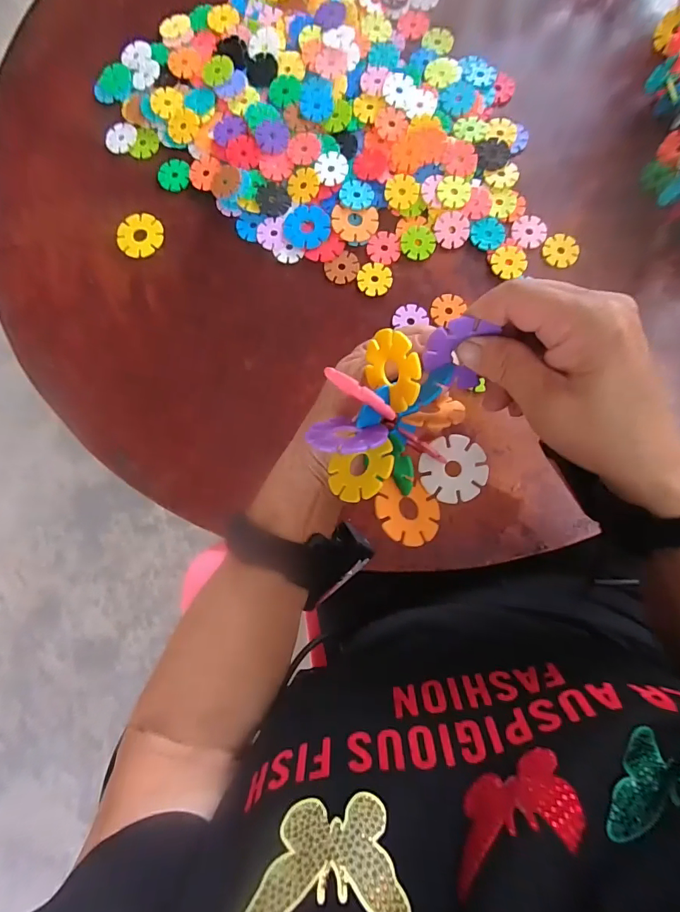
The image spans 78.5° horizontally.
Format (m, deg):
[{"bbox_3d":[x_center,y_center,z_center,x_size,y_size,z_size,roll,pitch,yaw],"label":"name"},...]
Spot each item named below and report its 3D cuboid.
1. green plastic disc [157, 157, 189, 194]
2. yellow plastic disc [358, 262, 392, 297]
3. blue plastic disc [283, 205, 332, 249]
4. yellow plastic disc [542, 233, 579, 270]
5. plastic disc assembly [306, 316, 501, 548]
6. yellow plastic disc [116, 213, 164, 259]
[{"bbox_3d":[-0.161,-0.274,0.405,0.032,0.004,0.032,0,82,2],"label":"green plastic disc"},{"bbox_3d":[0.033,-0.165,0.385,0.030,0.004,0.031,0,82,2],"label":"yellow plastic disc"},{"bbox_3d":[-0.031,-0.216,0.390,0.045,0.004,0.039,28,84,6],"label":"blue plastic disc"},{"bbox_3d":[0.204,-0.189,0.383,0.030,0.004,0.032,0,82,2],"label":"yellow plastic disc"},{"bbox_3d":[0.038,-0.008,0.233,0.096,0.058,0.110,-7,83,2],"label":"plastic disc assembly"},{"bbox_3d":[-0.191,-0.210,0.397,0.039,0.005,0.043,43,86,7],"label":"yellow plastic disc"}]

